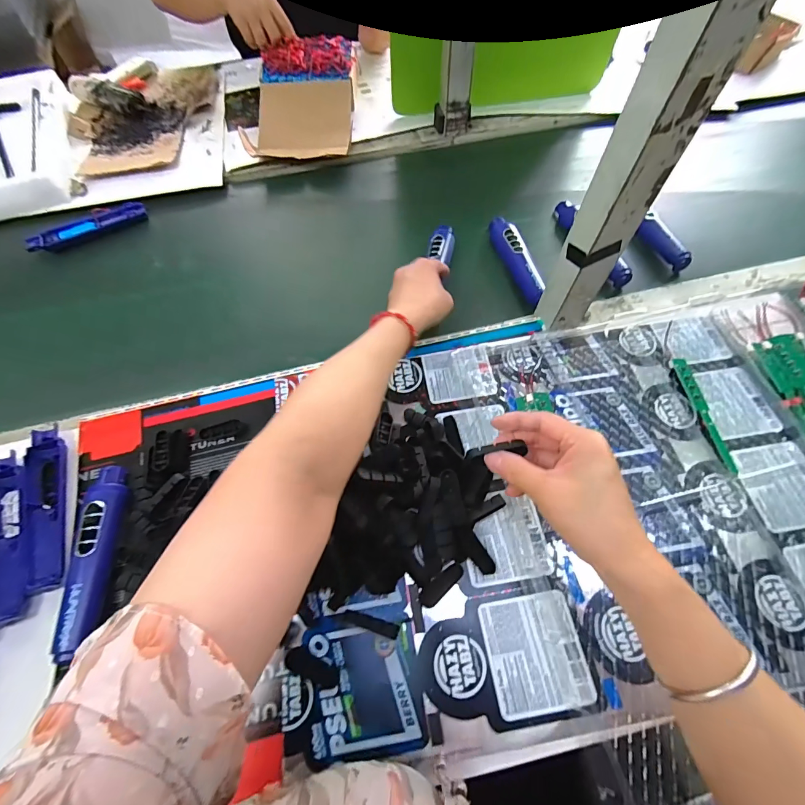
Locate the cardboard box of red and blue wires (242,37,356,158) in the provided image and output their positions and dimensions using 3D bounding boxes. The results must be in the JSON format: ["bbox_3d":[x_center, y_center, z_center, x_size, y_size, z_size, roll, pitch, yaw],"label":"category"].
[{"bbox_3d":[-0.179,-0.556,0.704,0.180,0.070,0.284,0,63,1],"label":"cardboard box of red and blue wires"}]

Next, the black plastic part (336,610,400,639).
[{"bbox_3d":[-0.030,0.196,0.342,0.055,0.004,0.012,12,63,7],"label":"black plastic part"}]

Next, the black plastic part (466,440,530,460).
[{"bbox_3d":[0.076,0.039,0.315,0.048,0.008,0.011,-7,62,4],"label":"black plastic part"}]

